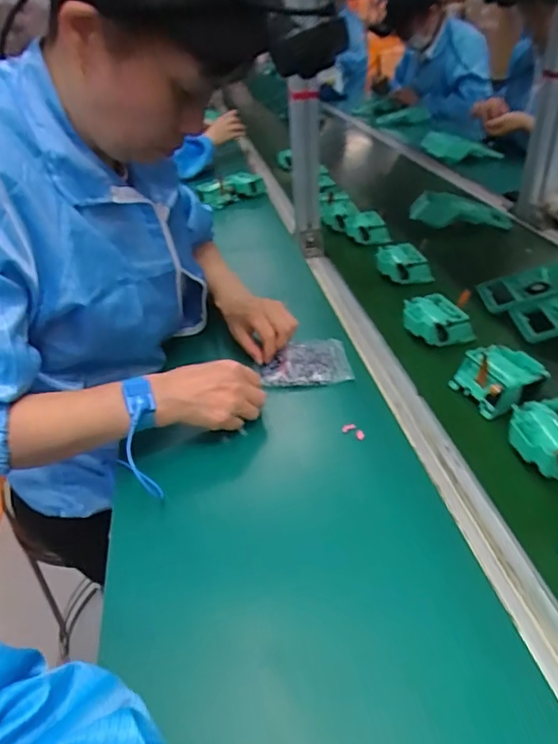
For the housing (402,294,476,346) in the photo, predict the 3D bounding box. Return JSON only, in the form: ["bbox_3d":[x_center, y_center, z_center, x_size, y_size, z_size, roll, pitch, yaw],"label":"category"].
[{"bbox_3d":[0.211,-0.071,0.735,0.072,0.040,0.086,-12,31,-12],"label":"housing"}]

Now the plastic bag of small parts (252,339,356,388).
[{"bbox_3d":[0.032,-0.015,0.687,0.110,0.019,0.088,-5,30,1],"label":"plastic bag of small parts"}]

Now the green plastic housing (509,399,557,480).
[{"bbox_3d":[0.270,0.062,0.525,0.081,0.043,0.081,-5,30,0],"label":"green plastic housing"}]

